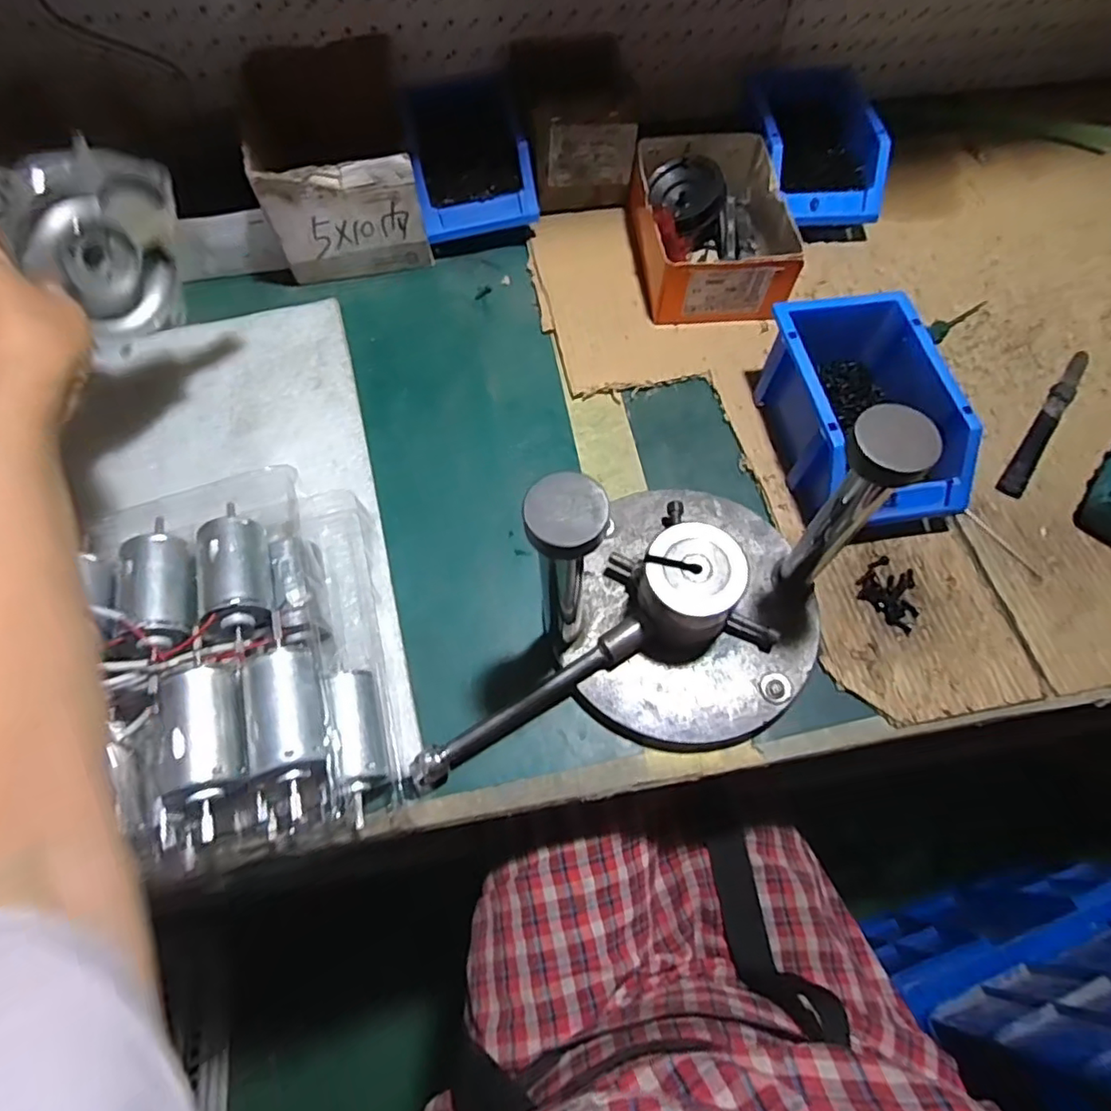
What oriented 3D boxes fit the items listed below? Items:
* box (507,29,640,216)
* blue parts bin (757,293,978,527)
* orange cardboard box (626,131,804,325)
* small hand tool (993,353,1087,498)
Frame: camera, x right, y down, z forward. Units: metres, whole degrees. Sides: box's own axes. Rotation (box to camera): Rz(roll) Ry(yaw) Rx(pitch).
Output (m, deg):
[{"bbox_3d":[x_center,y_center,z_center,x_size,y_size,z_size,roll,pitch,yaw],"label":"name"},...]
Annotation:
[{"bbox_3d":[0.016,-0.447,0.639,0.113,0.109,0.144,-9,63,-6],"label":"box"},{"bbox_3d":[0.239,-0.111,0.487,0.112,0.079,0.184,-11,64,-7],"label":"blue parts bin"},{"bbox_3d":[0.147,-0.311,0.591,0.127,0.073,0.188,-6,63,-4],"label":"orange cardboard box"},{"bbox_3d":[0.429,-0.117,0.534,0.021,0.023,0.171,34,67,15],"label":"small hand tool"}]

